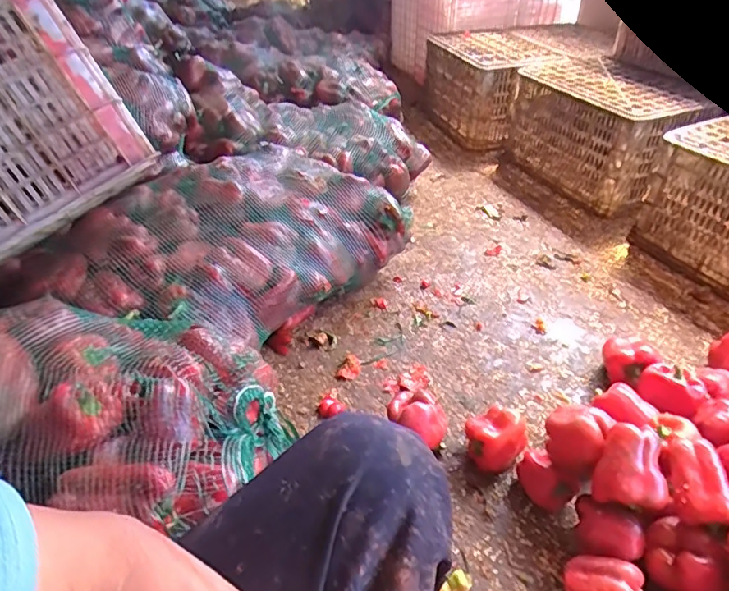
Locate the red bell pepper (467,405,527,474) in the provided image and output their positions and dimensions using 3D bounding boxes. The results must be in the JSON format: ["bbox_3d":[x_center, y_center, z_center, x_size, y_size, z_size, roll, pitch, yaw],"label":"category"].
[{"bbox_3d":[0.211,0.238,0.845,0.094,0.092,0.086,0,39,0],"label":"red bell pepper"}]

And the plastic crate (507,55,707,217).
[{"bbox_3d":[0.711,-0.504,1.609,0.273,0.296,0.570,-10,40,-11],"label":"plastic crate"}]

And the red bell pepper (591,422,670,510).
[{"bbox_3d":[0.359,0.232,0.694,0.086,0.064,0.101,20,43,24],"label":"red bell pepper"}]

